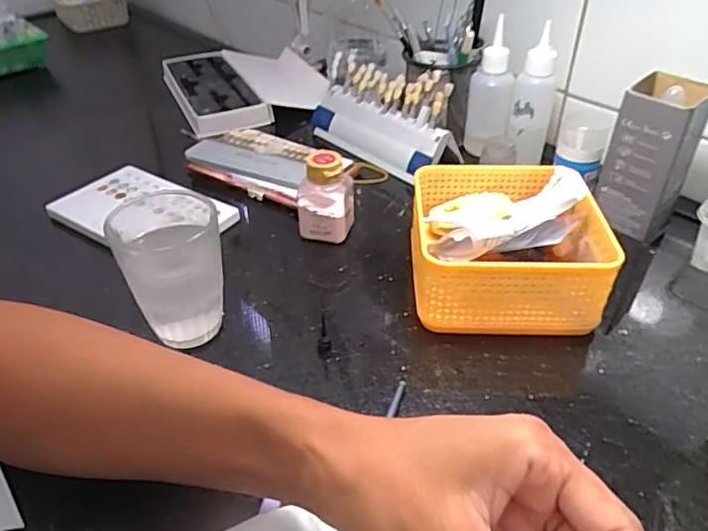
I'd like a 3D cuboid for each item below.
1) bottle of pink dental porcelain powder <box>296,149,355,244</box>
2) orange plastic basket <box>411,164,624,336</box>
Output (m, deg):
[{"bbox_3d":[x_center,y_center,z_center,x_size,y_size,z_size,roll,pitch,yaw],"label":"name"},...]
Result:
[{"bbox_3d":[-0.023,-0.057,0.478,0.043,0.078,0.034,6,40,9],"label":"bottle of pink dental porcelain powder"},{"bbox_3d":[0.112,-0.019,0.425,0.137,0.071,0.131,-1,39,1],"label":"orange plastic basket"}]

